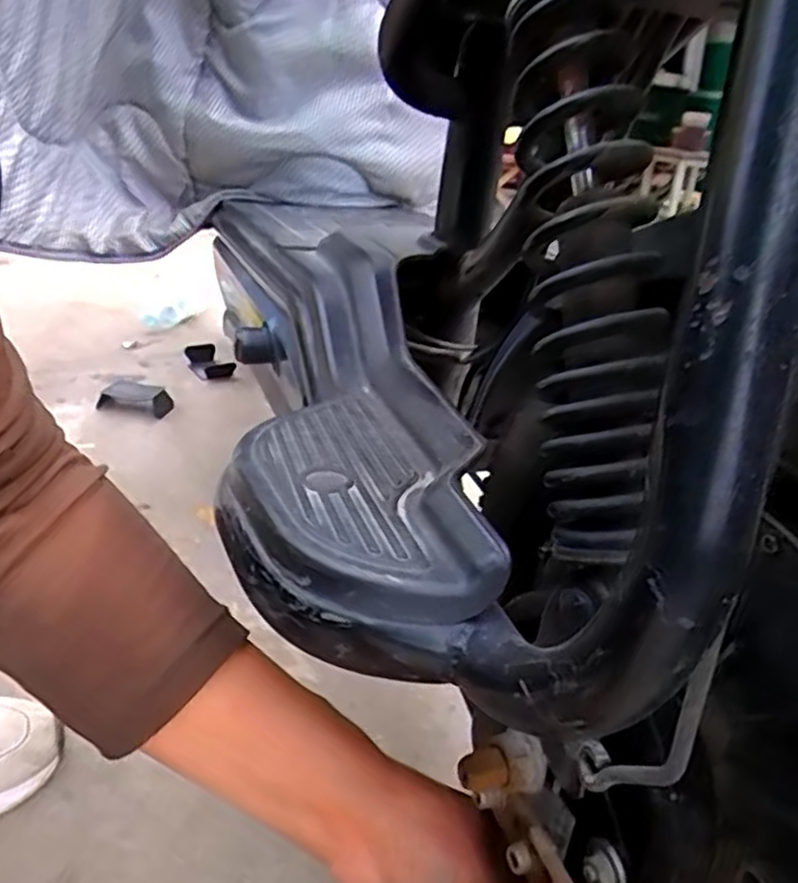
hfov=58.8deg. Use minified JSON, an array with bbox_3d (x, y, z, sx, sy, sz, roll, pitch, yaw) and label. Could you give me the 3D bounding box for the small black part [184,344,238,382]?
[{"bbox_3d":[-0.334,-0.140,1.240,0.052,0.046,0.096,-12,27,-34],"label":"small black part"}]

